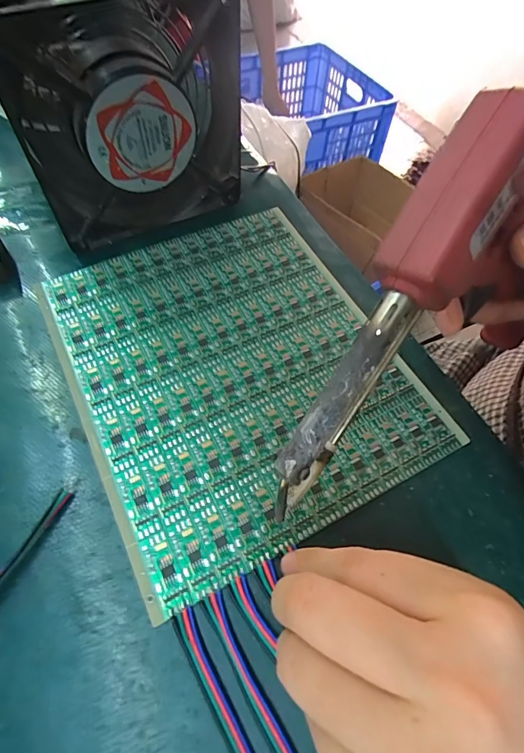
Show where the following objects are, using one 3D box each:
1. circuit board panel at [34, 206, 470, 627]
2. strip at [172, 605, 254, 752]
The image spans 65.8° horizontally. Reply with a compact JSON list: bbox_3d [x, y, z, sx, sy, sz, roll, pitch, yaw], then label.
[{"bbox_3d":[-0.016,-0.009,0.220,0.162,0.005,0.190,-24,63,-16],"label":"circuit board panel"},{"bbox_3d":[-0.007,0.128,0.140,0.010,0.005,0.096,-29,65,-19],"label":"strip"}]

